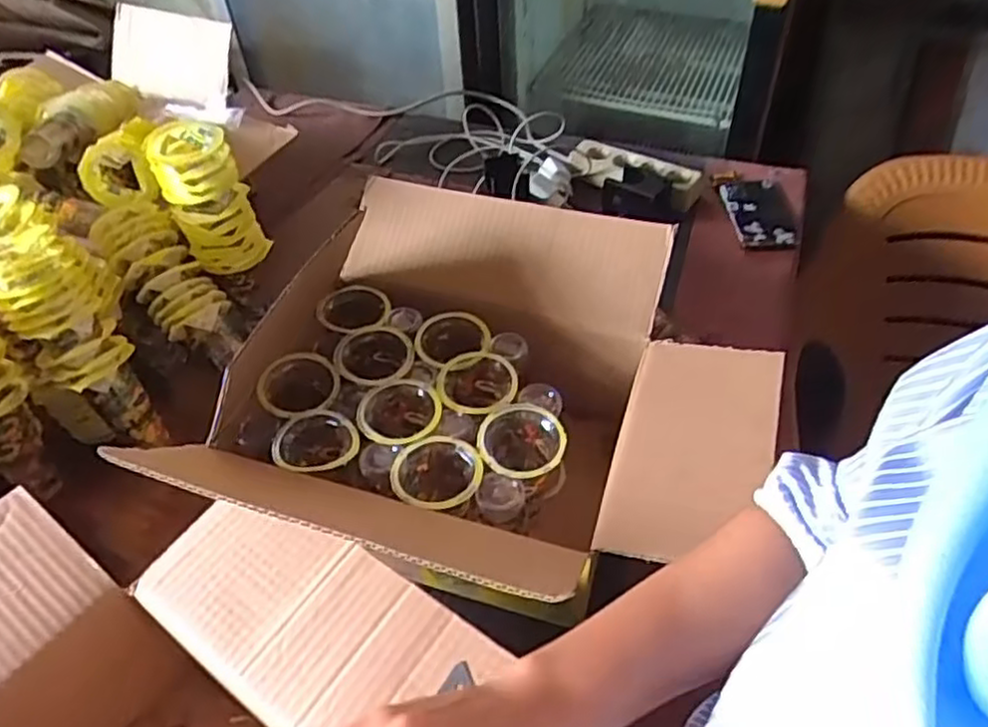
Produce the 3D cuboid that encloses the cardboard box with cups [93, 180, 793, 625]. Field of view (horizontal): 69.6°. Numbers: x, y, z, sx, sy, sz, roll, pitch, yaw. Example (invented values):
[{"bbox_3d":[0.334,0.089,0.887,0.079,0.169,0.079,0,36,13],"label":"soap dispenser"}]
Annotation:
[{"bbox_3d":[0.008,0.043,0.647,0.447,0.194,0.416,14,48,14],"label":"cardboard box with cups"}]

